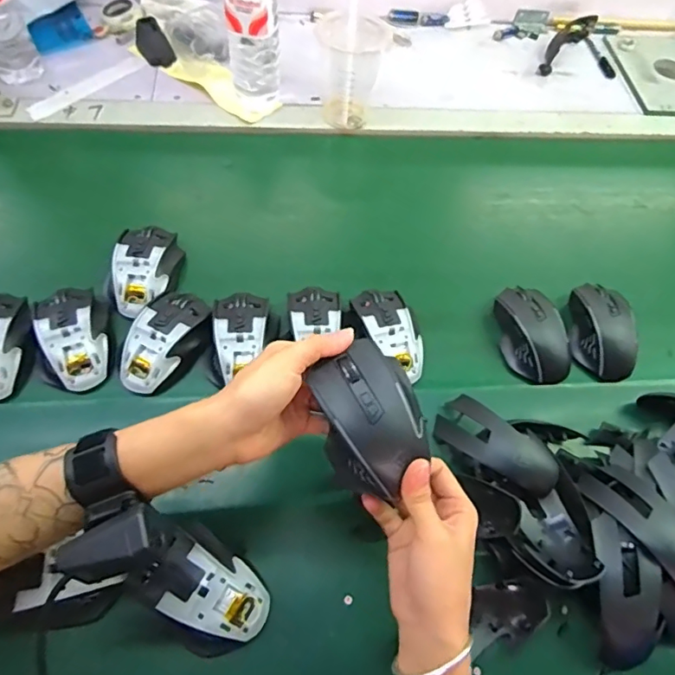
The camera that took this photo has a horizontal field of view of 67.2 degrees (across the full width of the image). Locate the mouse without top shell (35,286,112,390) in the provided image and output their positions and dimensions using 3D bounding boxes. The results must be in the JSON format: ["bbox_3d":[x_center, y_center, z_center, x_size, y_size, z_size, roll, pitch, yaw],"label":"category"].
[{"bbox_3d":[-0.275,0.000,0.526,0.071,0.038,0.105,-8,64,-9],"label":"mouse without top shell"}]

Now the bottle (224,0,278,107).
[{"bbox_3d":[-0.108,-0.392,0.638,0.064,0.213,0.062,-3,63,-7],"label":"bottle"}]

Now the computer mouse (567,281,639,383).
[{"bbox_3d":[0.301,-0.011,0.577,0.066,0.042,0.115,6,62,-2],"label":"computer mouse"}]

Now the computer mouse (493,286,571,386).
[{"bbox_3d":[0.218,-0.004,0.570,0.061,0.042,0.110,-5,63,-7],"label":"computer mouse"}]

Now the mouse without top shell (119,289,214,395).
[{"bbox_3d":[-0.176,0.002,0.529,0.069,0.036,0.117,21,63,6],"label":"mouse without top shell"}]

